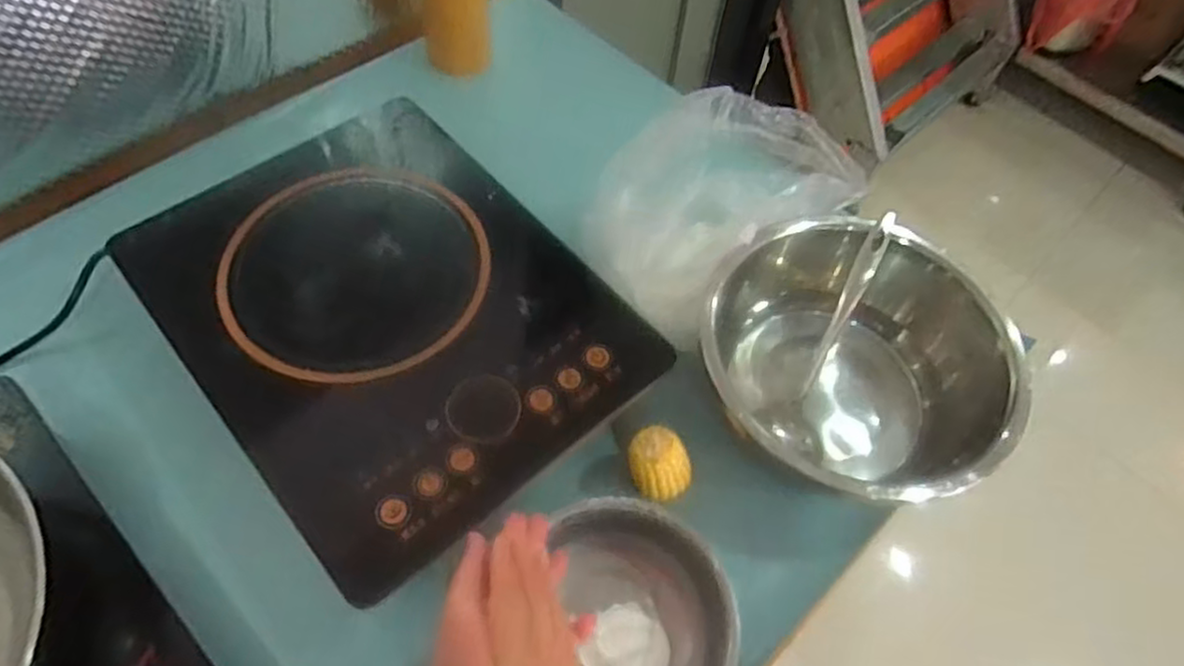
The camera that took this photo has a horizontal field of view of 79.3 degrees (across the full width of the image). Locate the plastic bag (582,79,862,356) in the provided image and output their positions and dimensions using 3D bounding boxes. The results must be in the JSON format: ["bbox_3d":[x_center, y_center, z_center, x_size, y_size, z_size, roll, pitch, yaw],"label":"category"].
[{"bbox_3d":[0.110,-0.132,0.665,0.237,0.122,0.185,-34,67,-22],"label":"plastic bag"}]

